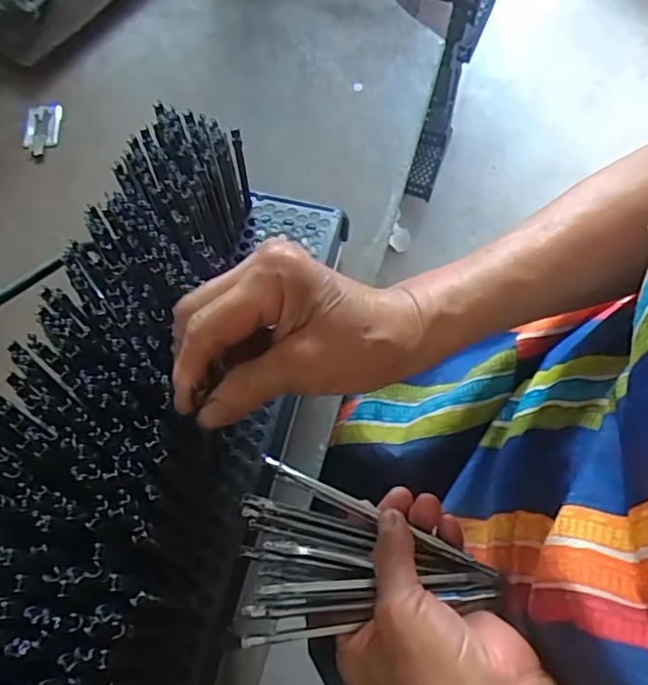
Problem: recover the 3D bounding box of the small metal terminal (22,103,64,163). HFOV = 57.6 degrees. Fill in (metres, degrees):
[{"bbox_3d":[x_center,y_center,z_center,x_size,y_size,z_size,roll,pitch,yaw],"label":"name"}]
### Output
[{"bbox_3d":[-0.277,-0.207,0.580,0.036,0.006,0.072,-4,63,-4],"label":"small metal terminal"}]

